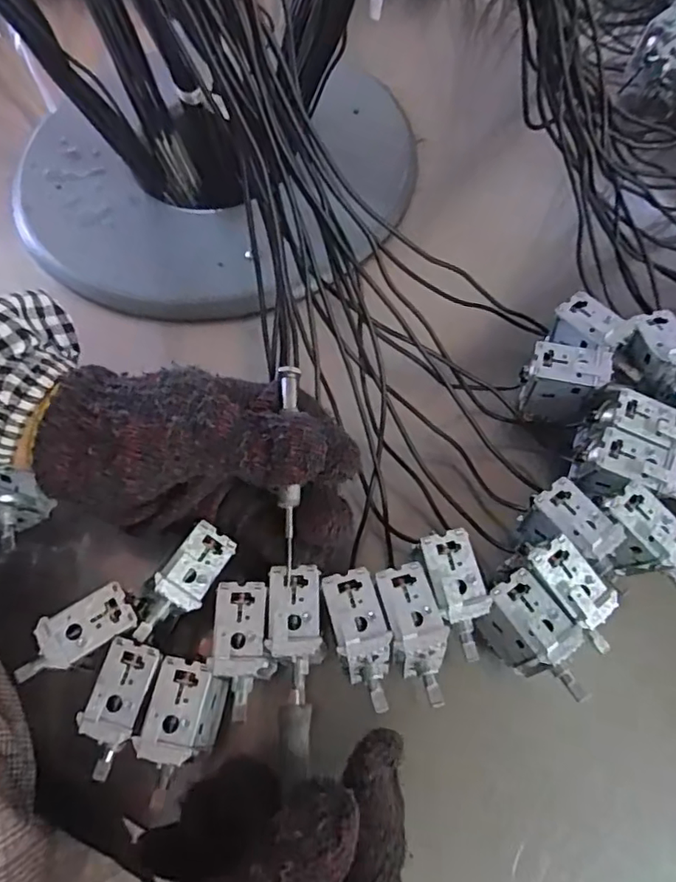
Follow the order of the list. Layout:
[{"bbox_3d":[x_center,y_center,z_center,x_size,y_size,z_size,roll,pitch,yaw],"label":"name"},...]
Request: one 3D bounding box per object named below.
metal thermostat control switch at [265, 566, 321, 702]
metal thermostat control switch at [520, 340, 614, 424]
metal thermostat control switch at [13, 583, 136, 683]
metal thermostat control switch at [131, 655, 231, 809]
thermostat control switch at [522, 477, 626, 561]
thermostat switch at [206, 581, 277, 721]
[{"bbox_3d":[-0.018,0.083,0.250,0.022,0.015,0.055,-5,68,0],"label":"metal thermostat control switch"},{"bbox_3d":[0.122,-0.032,0.319,0.038,0.051,0.022,15,65,10],"label":"metal thermostat control switch"},{"bbox_3d":[-0.114,0.082,0.247,0.049,0.007,0.022,-31,66,-12],"label":"metal thermostat control switch"},{"bbox_3d":[-0.066,0.120,0.243,0.025,0.032,0.051,11,64,8],"label":"metal thermostat control switch"},{"bbox_3d":[0.109,0.042,0.273,0.025,0.029,0.037,-37,67,-15],"label":"thermostat control switch"},{"bbox_3d":[-0.040,0.090,0.247,0.024,0.018,0.055,-4,77,0],"label":"thermostat switch"}]

